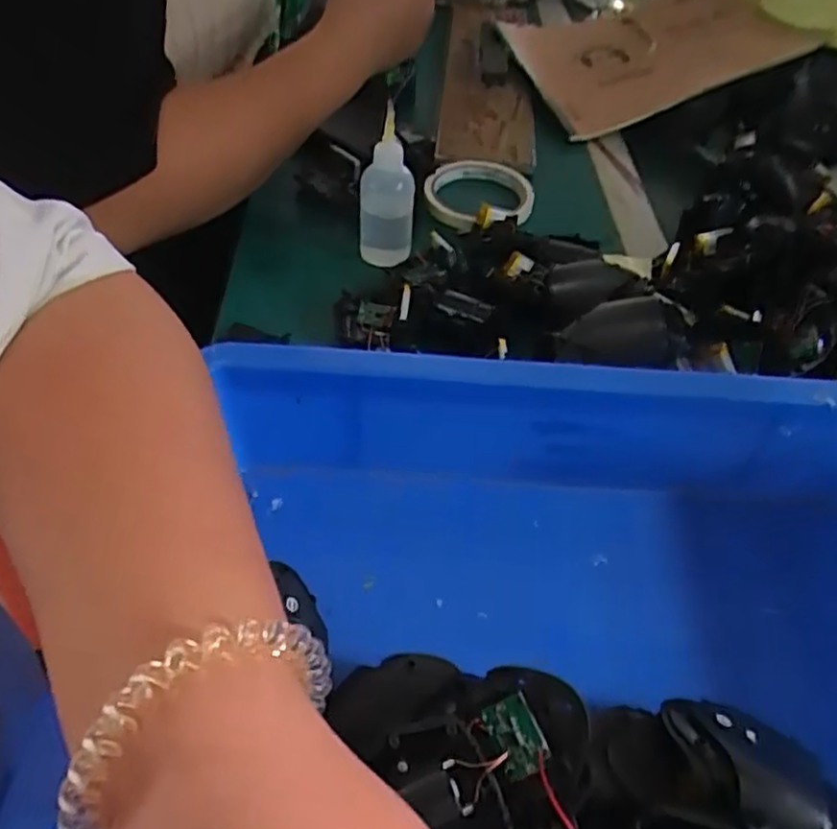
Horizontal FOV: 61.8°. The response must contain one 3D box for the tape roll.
[{"bbox_3d":[0.050,-0.183,0.581,0.089,0.019,0.097,3,48,-3],"label":"tape roll"}]

